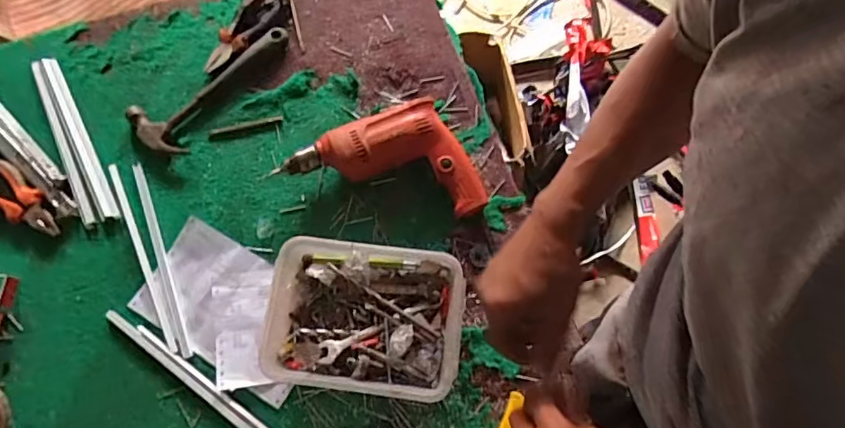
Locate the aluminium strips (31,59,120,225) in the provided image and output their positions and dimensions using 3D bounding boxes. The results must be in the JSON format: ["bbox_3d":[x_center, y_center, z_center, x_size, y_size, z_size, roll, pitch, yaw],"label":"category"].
[{"bbox_3d":[-0.481,-0.104,0.762,0.044,0.012,0.270,-28,73,-8],"label":"aluminium strips"}]

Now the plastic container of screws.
[{"bbox_3d":[-0.069,0.124,0.664,0.230,0.051,0.169,7,72,3],"label":"plastic container of screws"}]

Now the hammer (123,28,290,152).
[{"bbox_3d":[-0.299,-0.189,0.786,0.092,0.023,0.243,39,76,12],"label":"hammer"}]

